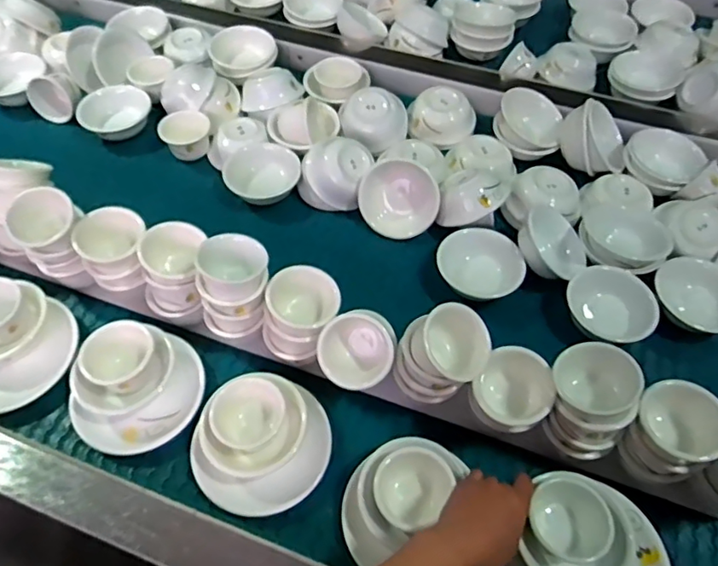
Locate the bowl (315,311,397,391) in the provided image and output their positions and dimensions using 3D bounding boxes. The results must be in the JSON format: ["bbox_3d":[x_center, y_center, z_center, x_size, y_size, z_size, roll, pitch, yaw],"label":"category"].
[{"bbox_3d":[0.001,0.073,0.594,0.082,0.050,0.082,-2,80,11],"label":"bowl"}]

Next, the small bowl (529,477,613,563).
[{"bbox_3d":[0.209,0.234,0.539,0.068,0.037,0.069,0,56,0],"label":"small bowl"}]

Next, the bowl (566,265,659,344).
[{"bbox_3d":[0.320,0.023,0.694,0.114,0.044,0.105,1,60,2],"label":"bowl"}]

